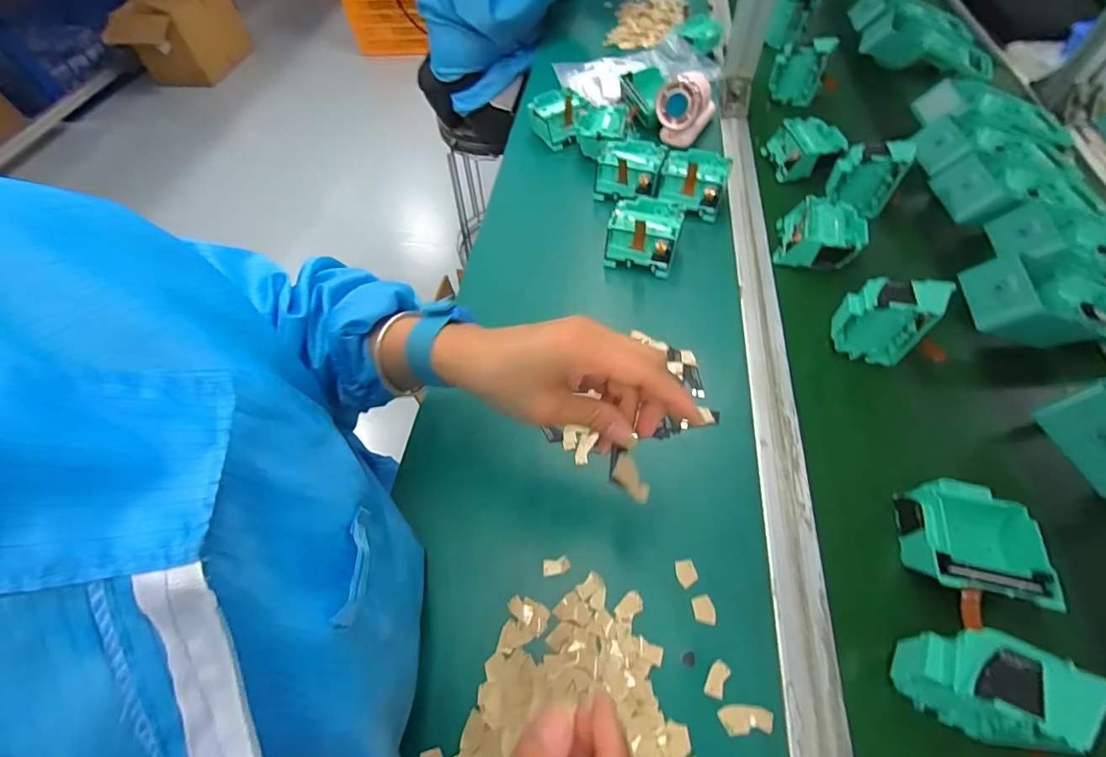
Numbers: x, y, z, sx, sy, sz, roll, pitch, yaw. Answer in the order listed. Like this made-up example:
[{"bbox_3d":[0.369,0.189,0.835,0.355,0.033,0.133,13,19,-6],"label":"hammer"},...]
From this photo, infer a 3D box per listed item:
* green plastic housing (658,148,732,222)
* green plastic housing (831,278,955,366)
[{"bbox_3d":[0.166,-0.232,0.563,0.071,0.049,0.068,17,56,17],"label":"green plastic housing"},{"bbox_3d":[0.295,-0.052,0.427,0.072,0.073,0.032,11,55,12],"label":"green plastic housing"}]

